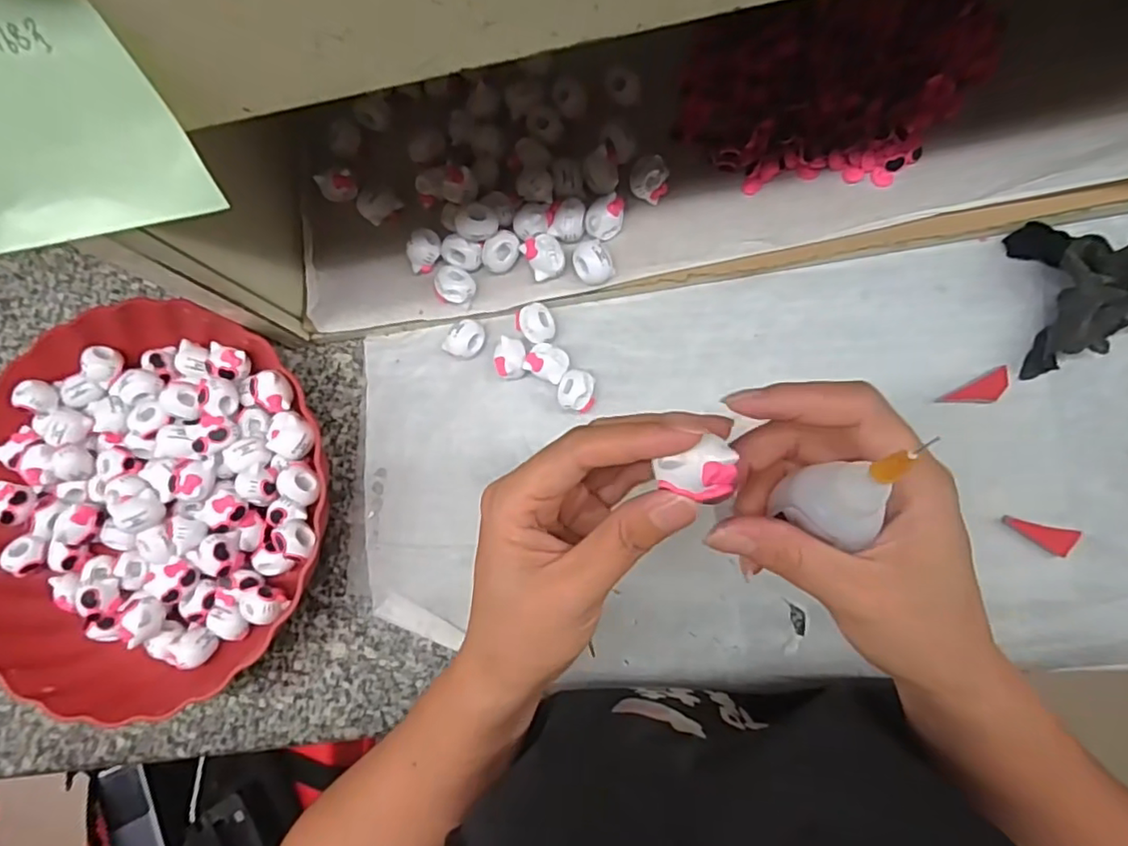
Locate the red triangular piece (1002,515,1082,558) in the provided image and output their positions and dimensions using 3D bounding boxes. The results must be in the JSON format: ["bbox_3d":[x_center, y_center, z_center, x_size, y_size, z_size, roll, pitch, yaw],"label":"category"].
[{"bbox_3d":[0.251,0.058,0.321,0.034,0.008,0.014,24,86,10],"label":"red triangular piece"}]

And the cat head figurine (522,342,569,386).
[{"bbox_3d":[-0.009,-0.037,0.369,0.024,0.015,0.020,27,87,11],"label":"cat head figurine"}]

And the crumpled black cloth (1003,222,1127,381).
[{"bbox_3d":[0.280,-0.069,0.323,0.057,0.028,0.080,-3,82,7],"label":"crumpled black cloth"}]

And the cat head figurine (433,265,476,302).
[{"bbox_3d":[-0.064,-0.083,0.367,0.021,0.024,0.022,-1,84,8],"label":"cat head figurine"}]

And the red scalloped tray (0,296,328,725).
[{"bbox_3d":[-0.257,0.047,0.376,0.222,0.045,0.229,40,89,11],"label":"red scalloped tray"}]

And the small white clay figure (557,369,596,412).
[{"bbox_3d":[0.008,-0.019,0.364,0.021,0.018,0.024,7,83,9],"label":"small white clay figure"}]

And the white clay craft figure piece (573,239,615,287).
[{"bbox_3d":[0.018,-0.094,0.359,0.022,0.021,0.023,-1,82,8],"label":"white clay craft figure piece"}]

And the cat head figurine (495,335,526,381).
[{"bbox_3d":[-0.032,-0.038,0.374,0.019,0.016,0.025,4,83,8],"label":"cat head figurine"}]

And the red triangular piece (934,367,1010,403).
[{"bbox_3d":[0.230,-0.017,0.336,0.037,0.004,0.014,-29,79,3],"label":"red triangular piece"}]

